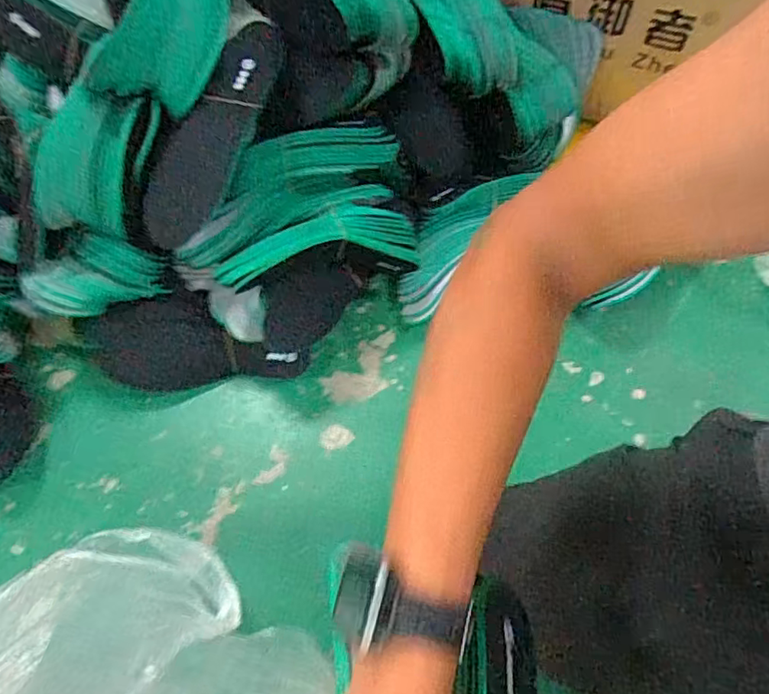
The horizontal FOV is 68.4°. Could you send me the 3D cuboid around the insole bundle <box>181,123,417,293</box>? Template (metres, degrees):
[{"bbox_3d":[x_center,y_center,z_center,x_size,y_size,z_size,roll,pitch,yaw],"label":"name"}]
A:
[{"bbox_3d":[-0.117,-0.175,0.749,0.318,0.101,0.188,-20,62,-9],"label":"insole bundle"}]

